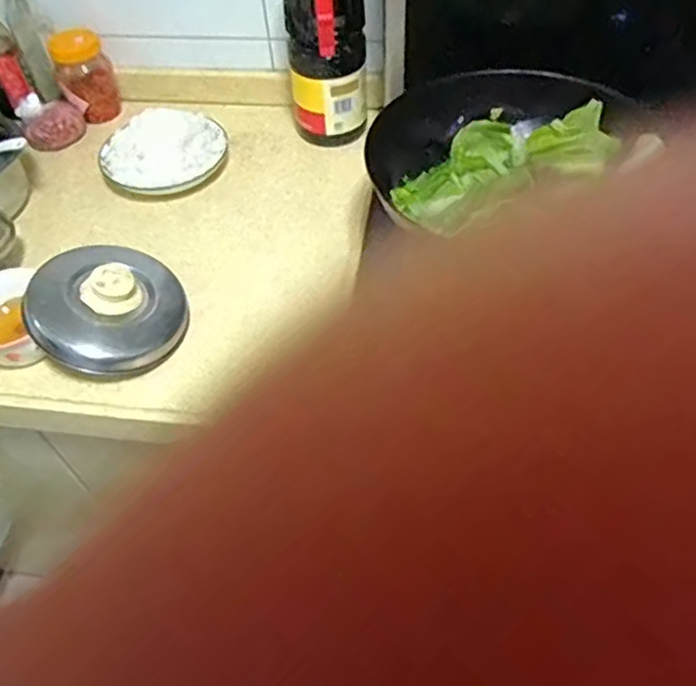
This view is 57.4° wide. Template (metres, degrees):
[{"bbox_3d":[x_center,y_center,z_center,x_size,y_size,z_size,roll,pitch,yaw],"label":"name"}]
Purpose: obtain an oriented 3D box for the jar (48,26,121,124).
[{"bbox_3d":[-0.394,-0.403,0.959,0.078,0.117,0.063,-18,53,-11],"label":"jar"}]

